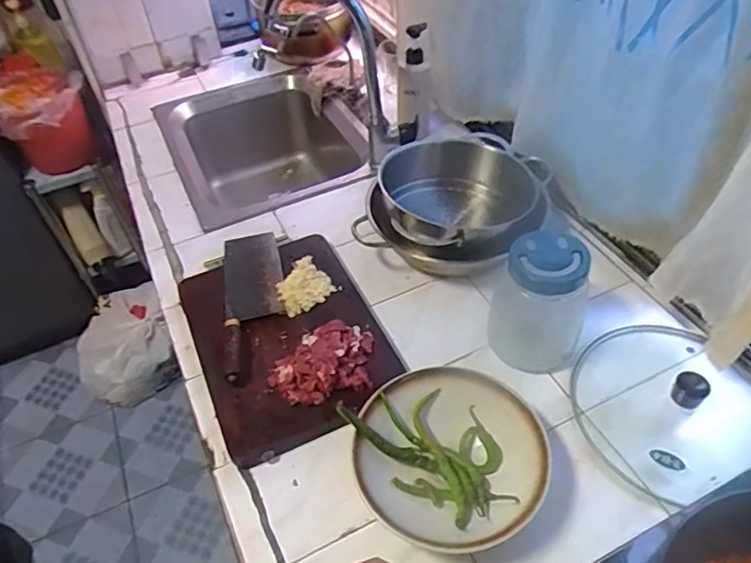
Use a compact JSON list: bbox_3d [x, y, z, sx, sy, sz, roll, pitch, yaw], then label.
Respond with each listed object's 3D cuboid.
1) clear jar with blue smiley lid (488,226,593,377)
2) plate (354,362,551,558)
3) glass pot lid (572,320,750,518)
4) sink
[{"bbox_3d":[0.215,0.029,0.742,0.112,0.167,0.094,4,47,7],"label":"clear jar with blue smiley lid"},{"bbox_3d":[0.087,0.201,0.656,0.206,0.057,0.204,-2,47,2],"label":"plate"},{"bbox_3d":[0.383,0.148,0.707,0.241,0.061,0.246,-2,47,2],"label":"glass pot lid"},{"bbox_3d":[-0.214,-0.242,1.255,0.408,0.230,0.457,-18,48,-13],"label":"sink"}]

